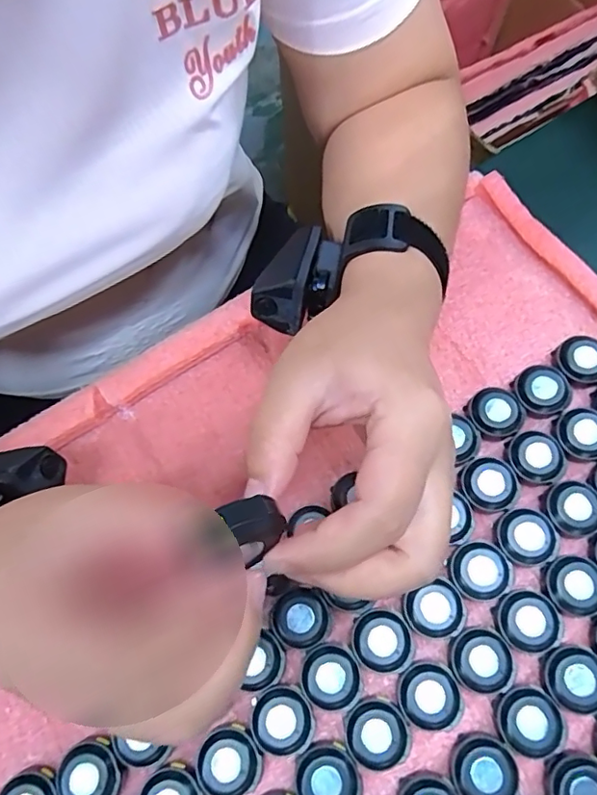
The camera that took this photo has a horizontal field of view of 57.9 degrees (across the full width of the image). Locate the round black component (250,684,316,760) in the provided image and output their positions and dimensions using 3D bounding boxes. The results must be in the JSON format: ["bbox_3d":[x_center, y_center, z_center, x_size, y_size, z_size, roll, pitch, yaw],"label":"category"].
[{"bbox_3d":[-0.008,0.155,0.258,0.030,0.009,0.030,0,72,1],"label":"round black component"}]

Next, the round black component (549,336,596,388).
[{"bbox_3d":[0.163,-0.020,0.313,0.029,0.015,0.029,0,72,1],"label":"round black component"}]

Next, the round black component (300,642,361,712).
[{"bbox_3d":[0.016,0.136,0.261,0.028,0.007,0.029,-12,72,-2],"label":"round black component"}]

